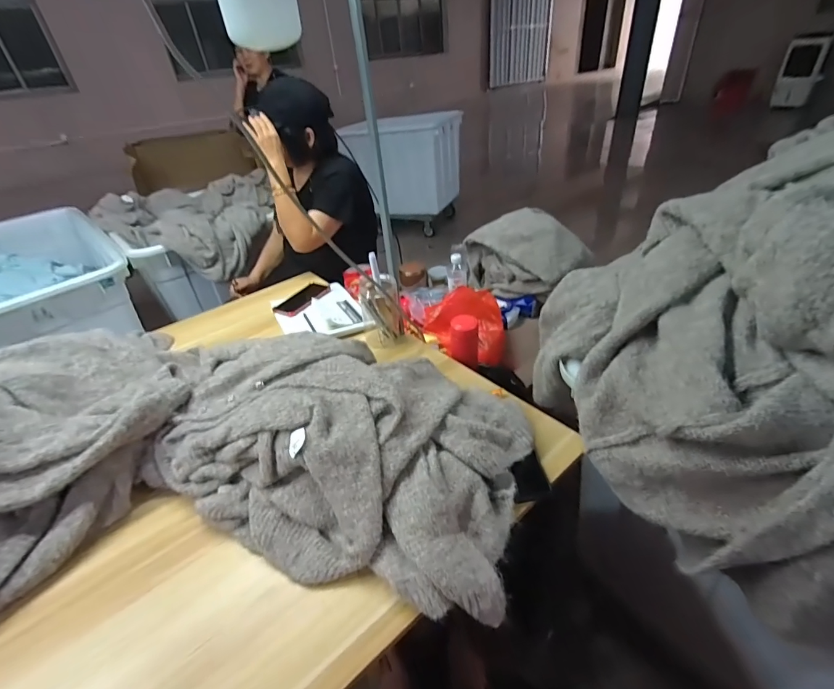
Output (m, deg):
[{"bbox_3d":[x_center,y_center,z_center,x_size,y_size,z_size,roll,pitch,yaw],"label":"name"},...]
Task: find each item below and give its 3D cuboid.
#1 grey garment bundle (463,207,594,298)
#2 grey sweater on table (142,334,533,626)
[{"bbox_3d":[0.354,-0.296,1.311,0.333,0.221,0.231,27,47,38],"label":"grey garment bundle"},{"bbox_3d":[-0.128,0.142,0.637,0.557,0.143,0.352,7,37,17],"label":"grey sweater on table"}]

